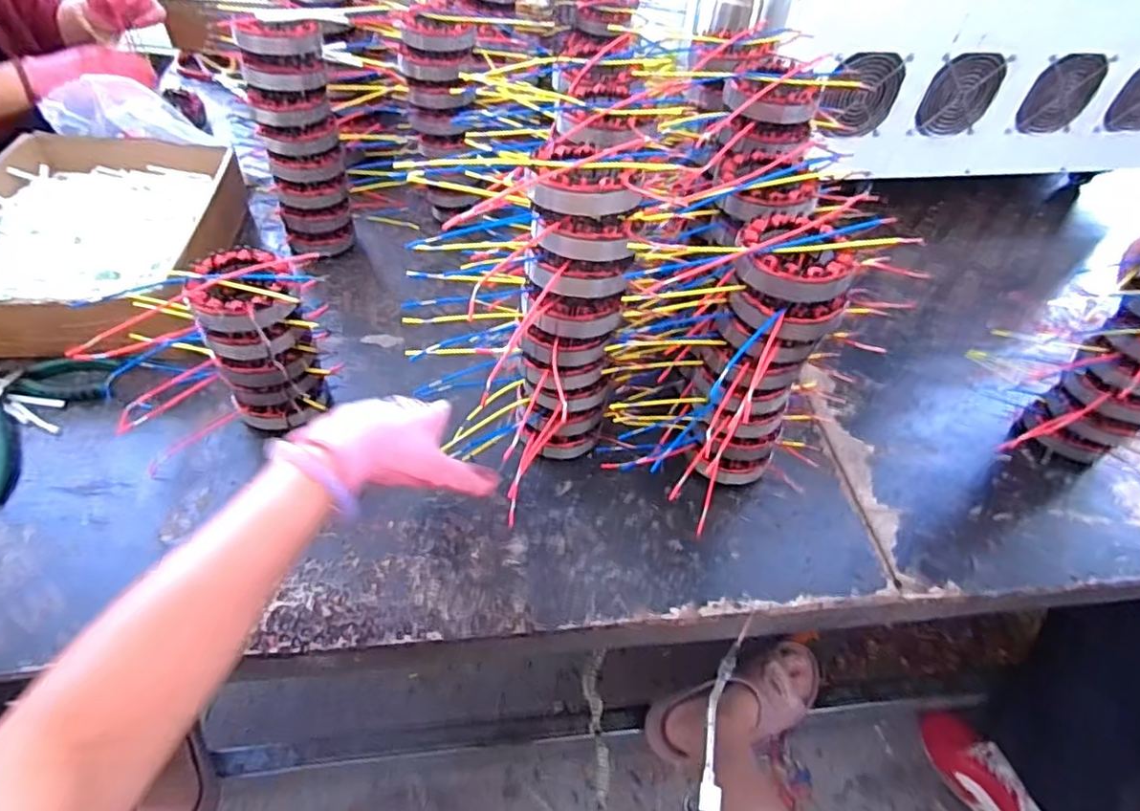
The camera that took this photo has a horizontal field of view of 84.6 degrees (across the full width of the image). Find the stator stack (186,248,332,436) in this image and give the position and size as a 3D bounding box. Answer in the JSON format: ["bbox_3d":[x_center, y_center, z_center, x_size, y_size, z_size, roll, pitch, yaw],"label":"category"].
[{"bbox_3d":[-0.282,-0.054,0.581,0.095,0.160,0.088,-27,56,-25],"label":"stator stack"}]

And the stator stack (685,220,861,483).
[{"bbox_3d":[0.163,-0.037,0.548,0.093,0.239,0.098,20,50,13],"label":"stator stack"}]

